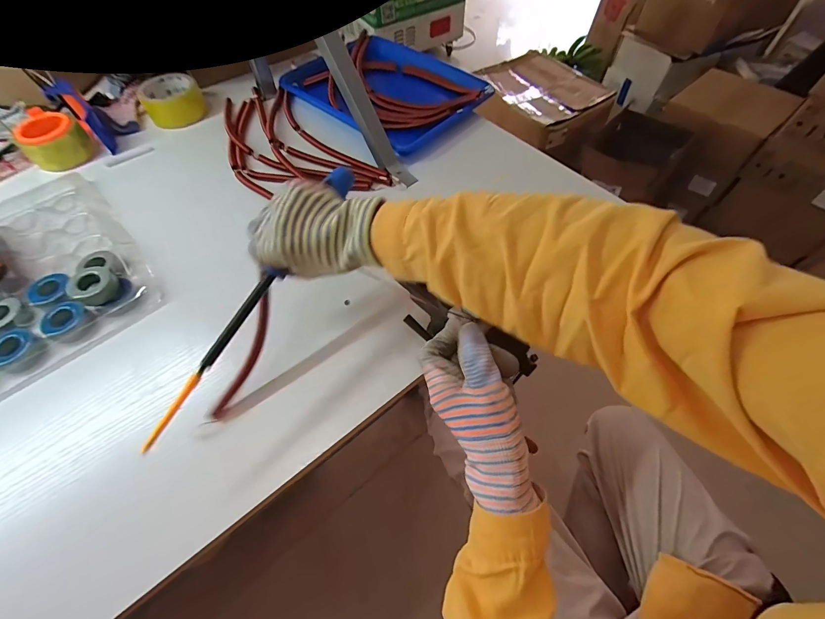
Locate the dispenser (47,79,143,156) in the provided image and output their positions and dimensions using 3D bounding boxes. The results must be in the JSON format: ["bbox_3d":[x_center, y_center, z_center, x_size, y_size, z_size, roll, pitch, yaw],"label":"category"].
[{"bbox_3d":[-0.532,-0.331,0.614,0.156,0.056,0.069,35,65,20],"label":"dispenser"}]

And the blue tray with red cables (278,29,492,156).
[{"bbox_3d":[-0.049,-0.399,0.667,0.344,0.050,0.236,38,66,22],"label":"blue tray with red cables"}]

